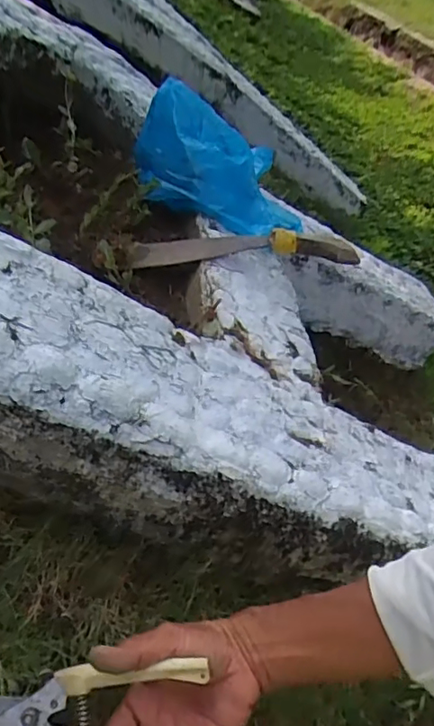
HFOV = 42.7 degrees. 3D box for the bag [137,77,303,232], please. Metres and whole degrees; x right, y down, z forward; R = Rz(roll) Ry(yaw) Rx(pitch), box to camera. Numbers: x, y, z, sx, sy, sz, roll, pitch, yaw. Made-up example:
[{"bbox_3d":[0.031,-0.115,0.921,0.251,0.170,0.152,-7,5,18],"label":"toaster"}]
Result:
[{"bbox_3d":[0.005,-0.274,0.792,0.224,0.179,0.196,-11,42,-10],"label":"bag"}]

